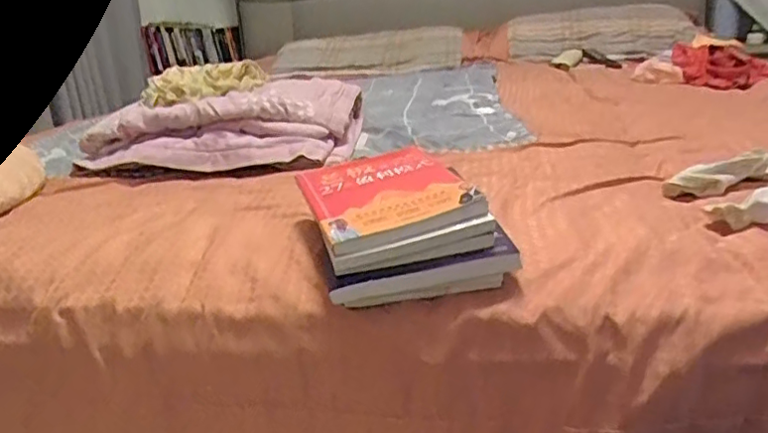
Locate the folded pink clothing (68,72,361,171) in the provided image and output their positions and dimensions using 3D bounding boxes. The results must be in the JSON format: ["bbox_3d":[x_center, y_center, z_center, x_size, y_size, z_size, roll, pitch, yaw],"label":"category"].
[{"bbox_3d":[-0.273,-0.168,1.068,0.439,0.099,0.331,-3,20,3],"label":"folded pink clothing"}]

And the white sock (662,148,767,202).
[{"bbox_3d":[0.427,-0.048,0.710,0.179,0.042,0.056,-5,20,-1],"label":"white sock"}]

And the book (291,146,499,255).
[{"bbox_3d":[-0.002,-0.028,0.616,0.146,0.016,0.216,-15,24,-11],"label":"book"}]

